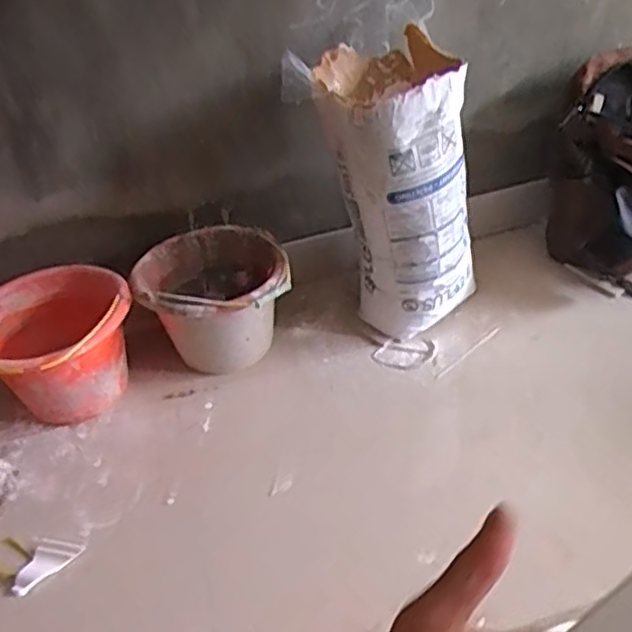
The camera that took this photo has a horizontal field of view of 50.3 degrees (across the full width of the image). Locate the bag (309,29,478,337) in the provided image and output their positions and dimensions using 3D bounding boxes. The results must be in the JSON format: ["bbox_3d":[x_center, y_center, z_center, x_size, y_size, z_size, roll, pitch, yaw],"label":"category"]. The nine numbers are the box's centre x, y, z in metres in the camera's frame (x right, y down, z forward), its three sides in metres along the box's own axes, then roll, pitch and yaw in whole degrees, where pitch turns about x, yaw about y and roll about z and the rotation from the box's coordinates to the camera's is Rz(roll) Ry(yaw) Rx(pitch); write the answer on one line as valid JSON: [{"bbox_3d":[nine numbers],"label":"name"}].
[{"bbox_3d":[0.159,-0.224,1.262,0.256,0.489,0.266,-2,37,8],"label":"bag"}]

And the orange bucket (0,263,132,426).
[{"bbox_3d":[-0.465,0.046,1.224,0.262,0.192,0.277,-5,36,4],"label":"orange bucket"}]

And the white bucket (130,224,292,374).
[{"bbox_3d":[-0.190,-0.028,1.286,0.264,0.194,0.276,-5,36,4],"label":"white bucket"}]

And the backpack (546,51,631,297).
[{"bbox_3d":[0.682,-0.297,1.383,0.354,0.355,0.388,23,47,33],"label":"backpack"}]

